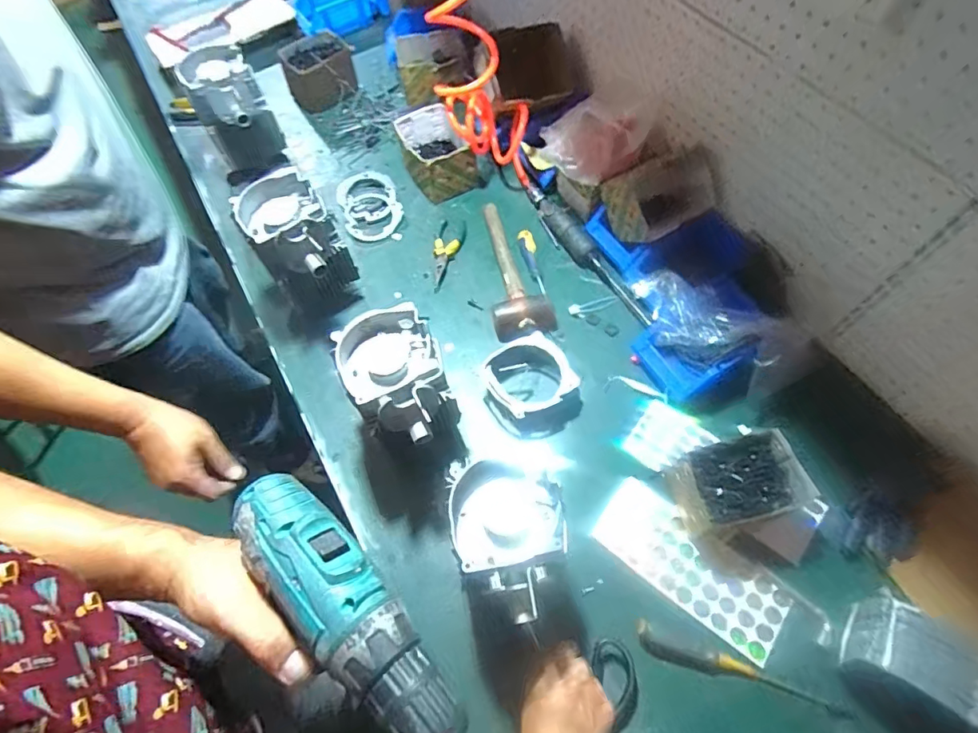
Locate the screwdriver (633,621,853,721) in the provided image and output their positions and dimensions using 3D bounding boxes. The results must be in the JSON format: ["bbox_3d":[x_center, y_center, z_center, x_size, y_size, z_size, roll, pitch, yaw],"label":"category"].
[{"bbox_3d":[0.297,0.366,0.592,0.249,0.031,0.031,18,64,13],"label":"screwdriver"}]

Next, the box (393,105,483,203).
[{"bbox_3d":[-0.095,-0.411,0.979,0.134,0.105,0.150,-17,62,-5],"label":"box"}]

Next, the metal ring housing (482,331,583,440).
[{"bbox_3d":[0.065,0.035,0.777,0.131,0.088,0.136,-2,61,3],"label":"metal ring housing"}]

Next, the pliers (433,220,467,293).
[{"bbox_3d":[-0.077,-0.208,0.913,0.048,0.022,0.170,7,62,8],"label":"pliers"}]

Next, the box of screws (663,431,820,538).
[{"bbox_3d":[0.320,0.159,0.659,0.149,0.098,0.109,-14,62,-3],"label":"box of screws"}]

